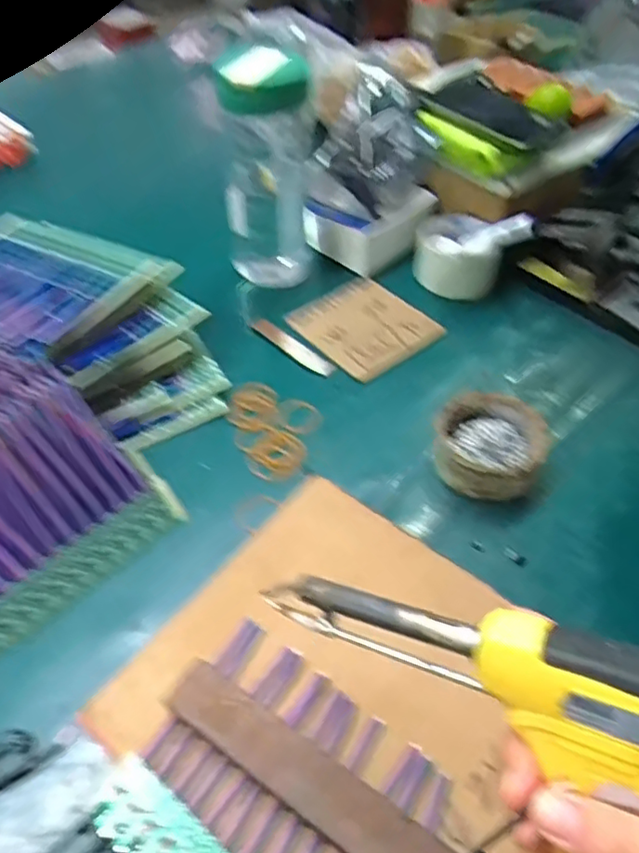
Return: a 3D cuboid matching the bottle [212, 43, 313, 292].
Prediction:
[{"bbox_3d":[-0.051,-0.241,0.602,0.082,0.230,0.081,-3,47,-3],"label":"bottle"}]

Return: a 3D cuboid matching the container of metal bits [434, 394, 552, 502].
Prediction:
[{"bbox_3d":[0.131,0.016,0.467,0.080,0.036,0.080,0,47,-1],"label":"container of metal bits"}]

